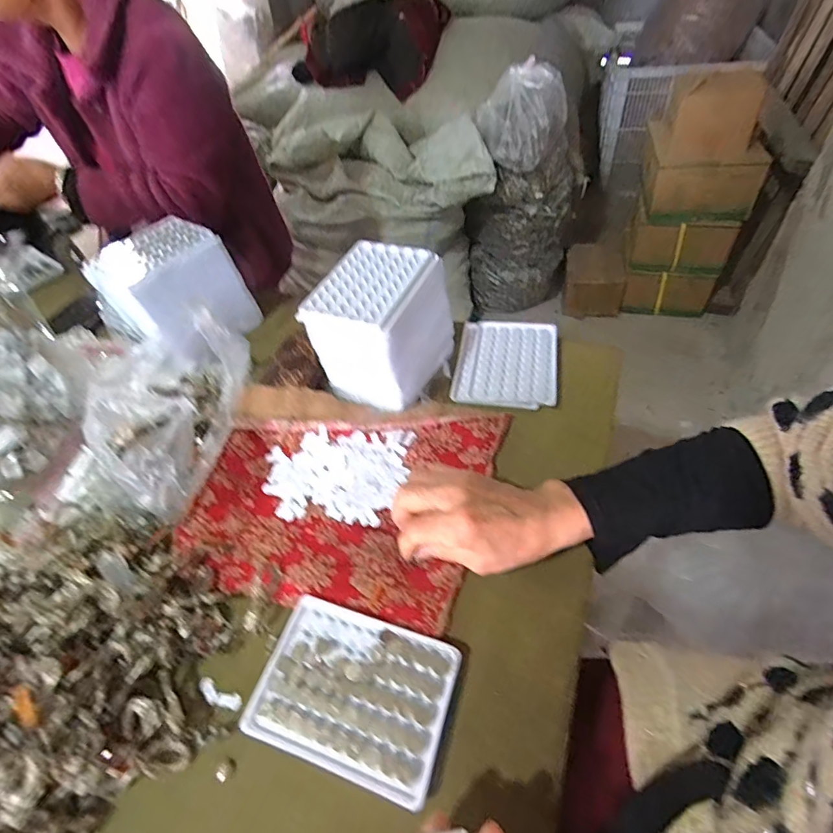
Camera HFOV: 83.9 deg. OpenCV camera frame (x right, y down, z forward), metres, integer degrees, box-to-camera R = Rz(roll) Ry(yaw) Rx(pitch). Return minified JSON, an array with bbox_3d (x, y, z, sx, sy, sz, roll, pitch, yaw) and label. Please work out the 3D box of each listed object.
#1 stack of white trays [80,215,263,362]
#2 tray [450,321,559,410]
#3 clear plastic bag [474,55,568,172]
[{"bbox_3d":[-0.294,-0.150,0.571,0.120,0.117,0.131,17,54,17],"label":"stack of white trays"},{"bbox_3d":[0.104,-0.065,0.531,0.111,0.018,0.131,6,49,11],"label":"tray"},{"bbox_3d":[0.316,-0.912,1.400,0.261,0.214,0.216,7,50,12],"label":"clear plastic bag"}]

